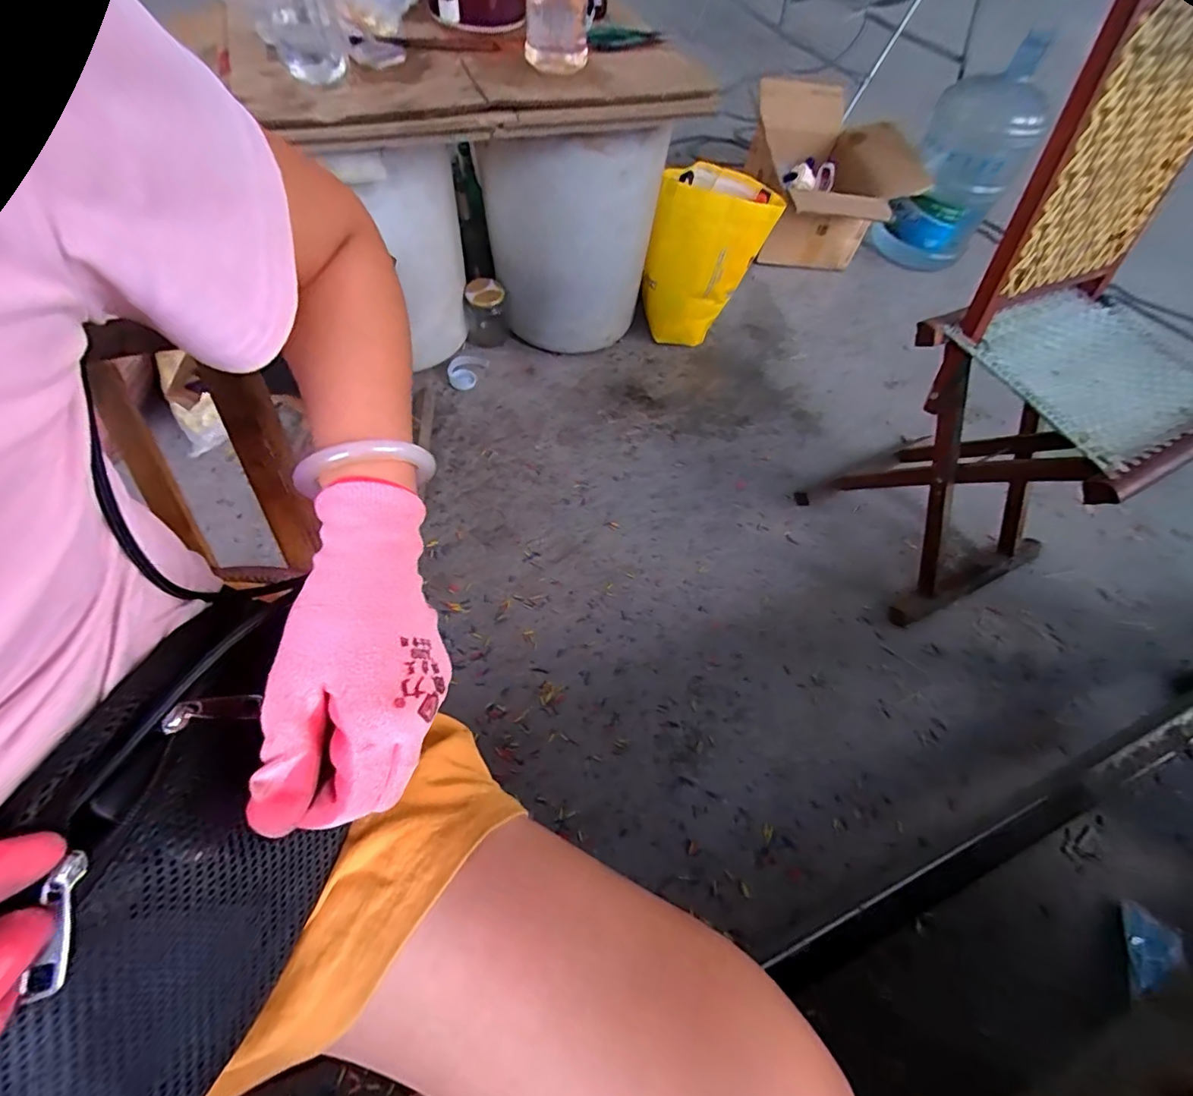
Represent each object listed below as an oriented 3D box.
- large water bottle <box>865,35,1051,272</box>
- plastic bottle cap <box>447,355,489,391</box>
[{"bbox_3d":[0.965,-0.998,1.386,0.257,0.429,0.298,31,63,13],"label":"large water bottle"},{"bbox_3d":[-0.298,-0.399,1.164,0.069,0.033,0.104,23,60,10],"label":"plastic bottle cap"}]

